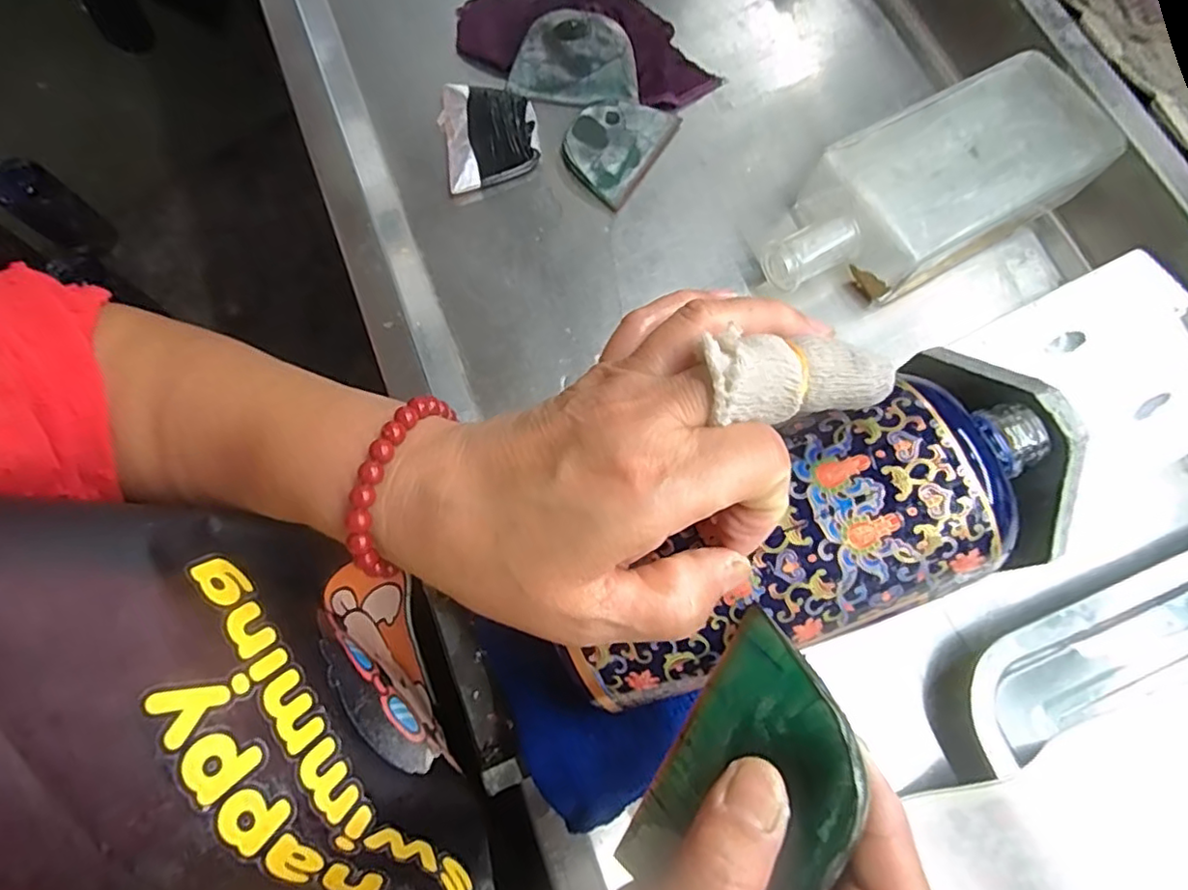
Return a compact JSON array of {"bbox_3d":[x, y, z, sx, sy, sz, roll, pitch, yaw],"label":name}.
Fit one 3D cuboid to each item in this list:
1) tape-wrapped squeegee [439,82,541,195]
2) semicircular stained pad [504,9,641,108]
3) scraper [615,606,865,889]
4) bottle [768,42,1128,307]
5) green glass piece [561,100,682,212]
[{"bbox_3d":[-0.069,-0.205,0.406,0.061,0.010,0.083,-13,72,-6],"label":"tape-wrapped squeegee"},{"bbox_3d":[-0.014,-0.258,0.410,0.083,0.006,0.054,2,104,4],"label":"semicircular stained pad"},{"bbox_3d":[0.045,0.106,0.184,0.057,0.004,0.092,36,101,49],"label":"scraper"},{"bbox_3d":[0.198,-0.152,0.376,0.226,0.049,0.091,-26,74,-10],"label":"bottle"},{"bbox_3d":[0.014,-0.199,0.407,0.057,0.011,0.081,34,73,9],"label":"green glass piece"}]

